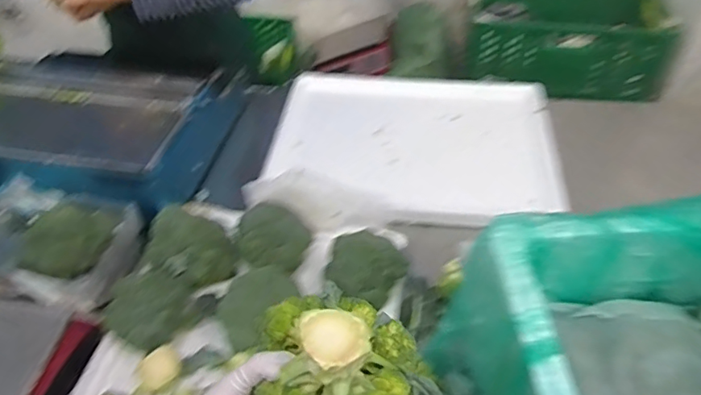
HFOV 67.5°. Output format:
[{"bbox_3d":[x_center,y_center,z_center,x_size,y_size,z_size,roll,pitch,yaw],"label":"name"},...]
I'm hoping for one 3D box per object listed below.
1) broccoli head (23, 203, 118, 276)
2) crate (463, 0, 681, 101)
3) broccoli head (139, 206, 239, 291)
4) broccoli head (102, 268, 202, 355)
[{"bbox_3d":[-0.435,0.058,0.794,0.106,0.064,0.113,-1,45,1],"label":"broccoli head"},{"bbox_3d":[0.694,-0.541,1.749,0.618,0.229,0.429,4,46,6],"label":"crate"},{"bbox_3d":[-0.258,0.084,0.824,0.126,0.088,0.094,17,48,18],"label":"broccoli head"},{"bbox_3d":[-0.290,0.157,0.755,0.112,0.068,0.109,-1,45,1],"label":"broccoli head"}]

